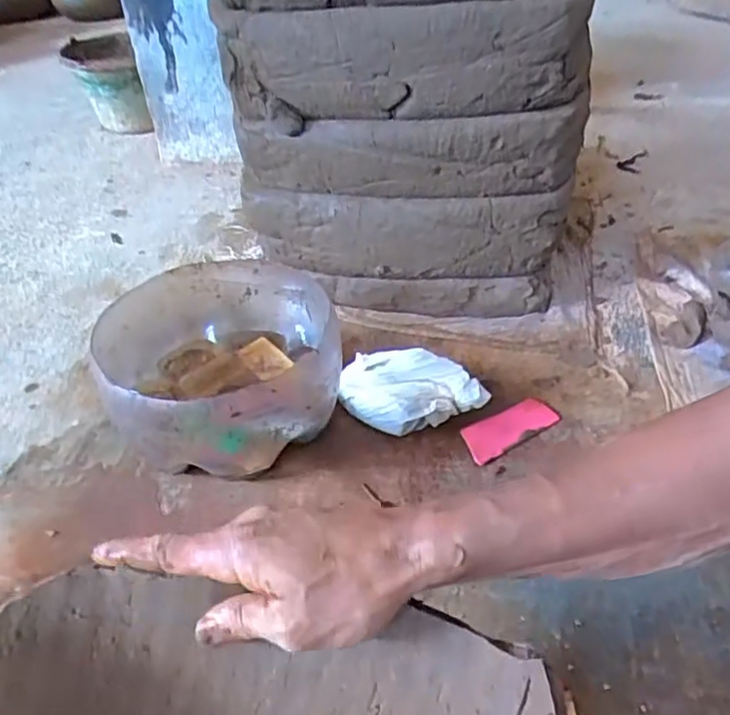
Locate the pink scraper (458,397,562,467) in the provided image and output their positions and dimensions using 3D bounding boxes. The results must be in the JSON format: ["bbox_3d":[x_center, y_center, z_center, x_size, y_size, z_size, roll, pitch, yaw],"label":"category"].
[{"bbox_3d":[0.153,0.073,0.703,0.116,0.011,0.046,-25,43,-24],"label":"pink scraper"}]

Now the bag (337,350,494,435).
[{"bbox_3d":[0.050,0.042,0.701,0.157,0.069,0.070,4,39,9],"label":"bag"}]

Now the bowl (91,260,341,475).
[{"bbox_3d":[-0.150,0.009,0.715,0.231,0.133,0.266,-10,39,-8],"label":"bowl"}]

